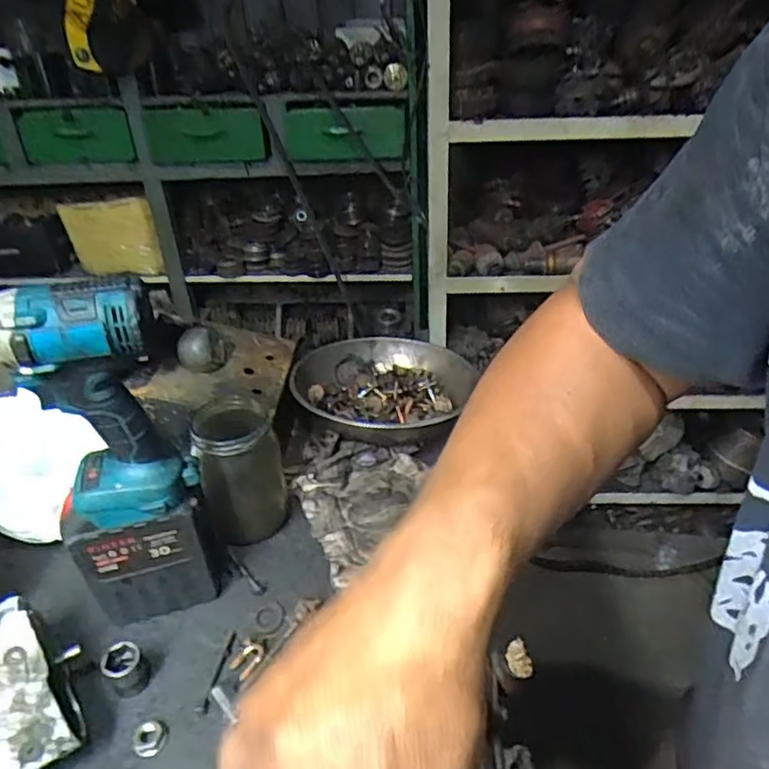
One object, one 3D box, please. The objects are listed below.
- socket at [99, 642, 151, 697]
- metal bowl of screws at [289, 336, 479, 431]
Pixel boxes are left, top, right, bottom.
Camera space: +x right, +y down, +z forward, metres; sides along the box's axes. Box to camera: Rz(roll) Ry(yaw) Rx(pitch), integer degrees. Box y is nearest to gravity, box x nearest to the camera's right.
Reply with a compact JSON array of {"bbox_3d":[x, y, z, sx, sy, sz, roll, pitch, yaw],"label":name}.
[{"bbox_3d":[-0.226,0.247,0.544,0.033,0.036,0.032,-2,34,1],"label":"socket"},{"bbox_3d":[-0.003,0.004,0.840,0.244,0.062,0.246,9,36,17],"label":"metal bowl of screws"}]

